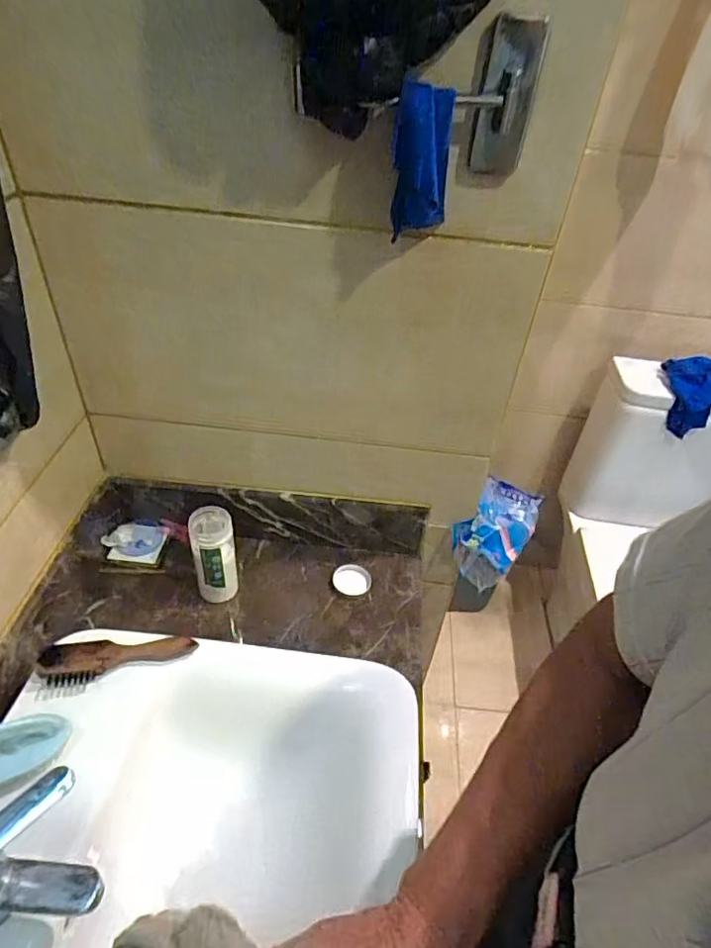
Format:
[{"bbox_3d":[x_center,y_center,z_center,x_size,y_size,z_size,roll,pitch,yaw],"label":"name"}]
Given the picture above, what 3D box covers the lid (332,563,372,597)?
[{"bbox_3d":[-0.005,0.170,0.898,0.059,0.014,0.056,3,42,-3],"label":"lid"}]

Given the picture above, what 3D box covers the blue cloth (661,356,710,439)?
[{"bbox_3d":[0.739,-0.183,1.249,0.140,0.126,0.152,30,47,25],"label":"blue cloth"}]

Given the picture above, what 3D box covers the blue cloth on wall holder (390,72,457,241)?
[{"bbox_3d":[0.069,-0.327,0.591,0.064,0.127,0.041,3,42,-3],"label":"blue cloth on wall holder"}]

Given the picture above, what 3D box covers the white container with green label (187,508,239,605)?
[{"bbox_3d":[-0.208,0.121,0.830,0.059,0.143,0.063,-9,44,-16],"label":"white container with green label"}]

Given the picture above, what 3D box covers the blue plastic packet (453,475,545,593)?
[{"bbox_3d":[0.242,0.082,0.982,0.136,0.065,0.248,44,48,-1],"label":"blue plastic packet"}]

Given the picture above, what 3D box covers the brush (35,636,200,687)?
[{"bbox_3d":[-0.270,0.210,0.650,0.164,0.029,0.046,-4,43,-11],"label":"brush"}]

